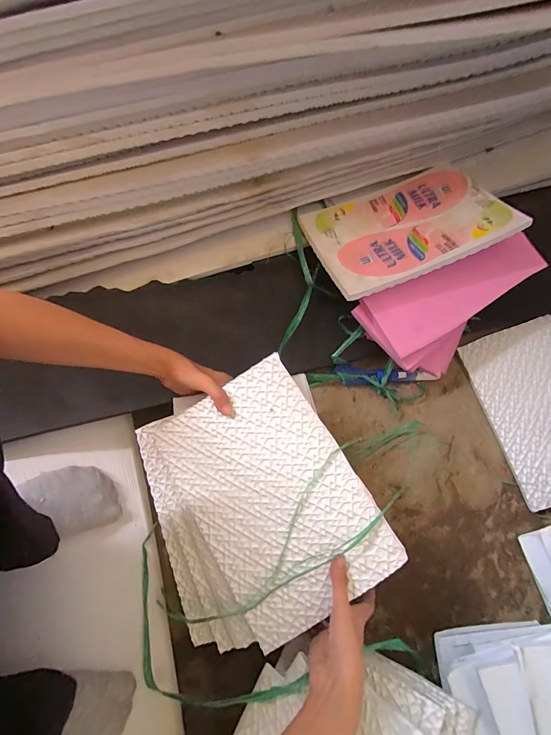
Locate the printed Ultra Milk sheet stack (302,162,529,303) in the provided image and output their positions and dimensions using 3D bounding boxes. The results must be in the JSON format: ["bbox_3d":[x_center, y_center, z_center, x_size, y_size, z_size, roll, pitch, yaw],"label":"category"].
[{"bbox_3d":[0.194,-0.220,0.531,0.280,0.019,0.200,-20,58,-2],"label":"printed Ultra Milk sheet stack"}]

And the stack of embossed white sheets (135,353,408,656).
[{"bbox_3d":[-0.029,0.157,0.407,0.250,0.034,0.270,-27,79,3],"label":"stack of embossed white sheets"}]

